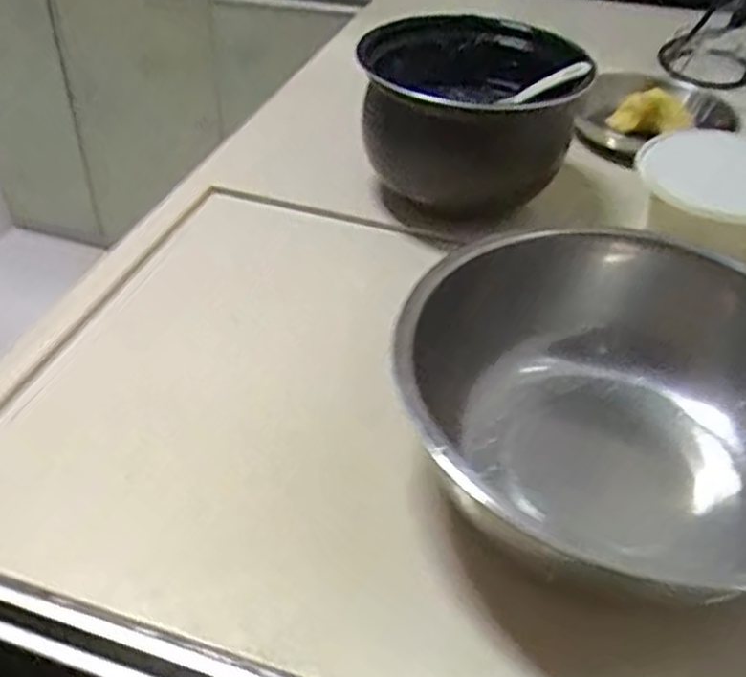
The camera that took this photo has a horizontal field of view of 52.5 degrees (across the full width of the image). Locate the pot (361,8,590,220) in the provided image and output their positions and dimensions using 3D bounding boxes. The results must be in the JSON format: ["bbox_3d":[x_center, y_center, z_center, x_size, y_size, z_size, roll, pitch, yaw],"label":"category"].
[{"bbox_3d":[0.084,-0.205,0.697,0.197,0.119,0.196,2,41,-2],"label":"pot"}]

